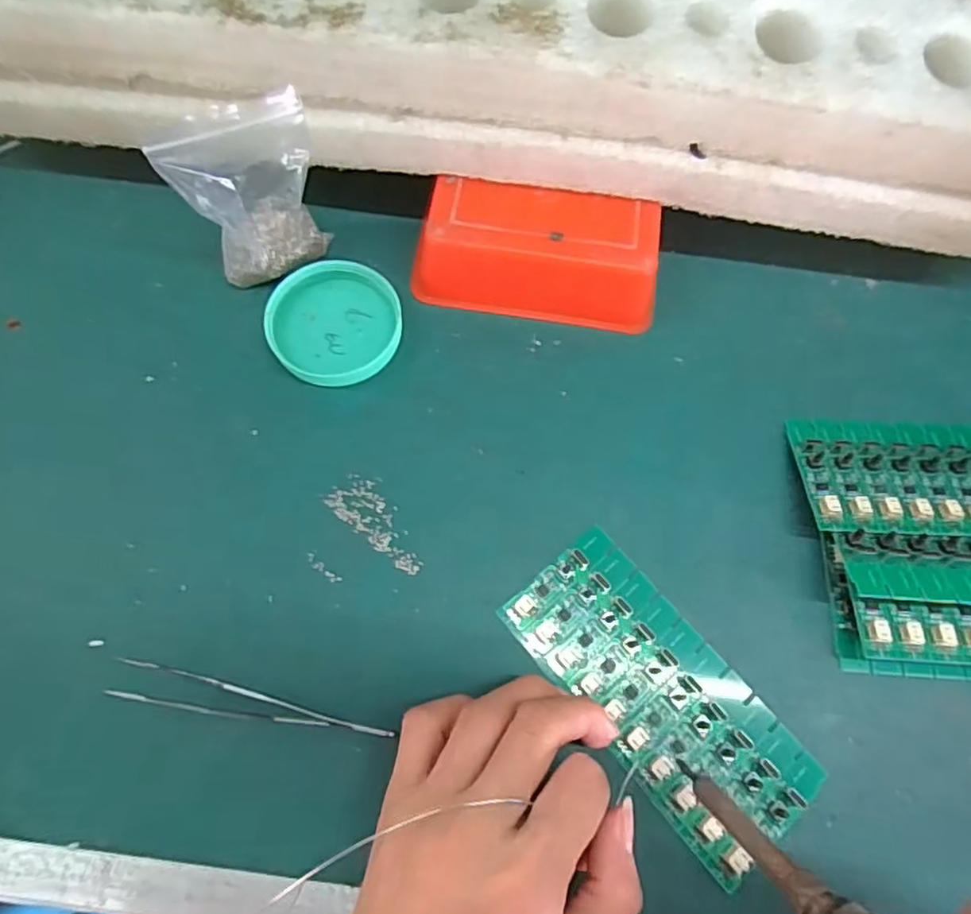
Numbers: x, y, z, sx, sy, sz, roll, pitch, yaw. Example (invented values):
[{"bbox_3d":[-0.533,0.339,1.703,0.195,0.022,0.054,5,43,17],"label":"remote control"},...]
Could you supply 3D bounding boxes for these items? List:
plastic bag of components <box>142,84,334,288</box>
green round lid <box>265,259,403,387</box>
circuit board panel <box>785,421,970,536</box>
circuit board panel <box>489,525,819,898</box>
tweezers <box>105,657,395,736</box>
[{"bbox_3d":[-0.108,-0.122,0.292,0.065,0.085,0.028,-24,73,-9],"label":"plastic bag of components"},{"bbox_3d":[-0.077,-0.070,0.313,0.064,0.014,0.066,0,71,-1],"label":"green round lid"},{"bbox_3d":[0.220,0.008,0.291,0.136,0.006,0.063,2,55,-1],"label":"circuit board panel"},{"bbox_3d":[0.074,0.100,0.261,0.063,0.007,0.137,-39,76,-14],"label":"circuit board panel"},{"bbox_3d":[-0.097,0.102,0.251,0.117,0.008,0.015,10,71,4],"label":"tweezers"}]

